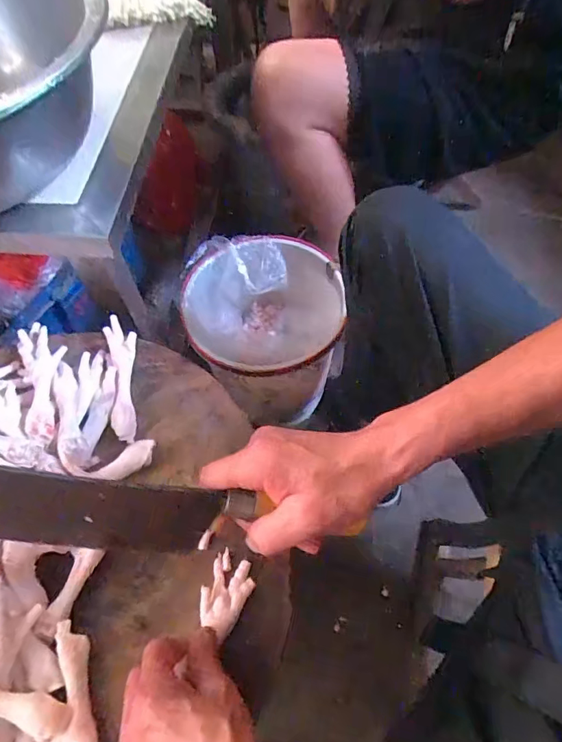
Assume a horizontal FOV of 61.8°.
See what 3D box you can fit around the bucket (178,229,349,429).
[{"bbox_3d":[-0.025,-0.070,0.725,0.219,0.147,0.228,-1,60,2],"label":"bucket"}]

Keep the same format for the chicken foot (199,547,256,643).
[{"bbox_3d":[-0.045,0.183,0.389,0.038,0.019,0.059,16,62,11],"label":"chicken foot"}]

